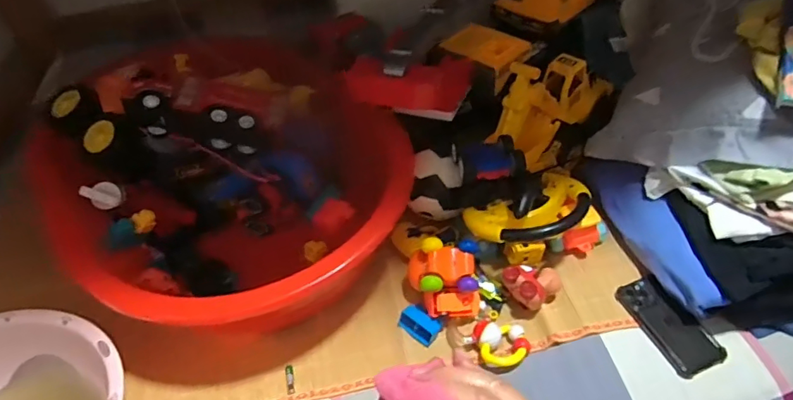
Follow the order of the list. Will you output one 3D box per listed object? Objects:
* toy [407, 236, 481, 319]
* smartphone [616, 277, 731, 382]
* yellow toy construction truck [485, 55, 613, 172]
[{"bbox_3d":[0.070,0.118,0.738,0.102,0.088,0.091,-5,47,2],"label":"toy"},{"bbox_3d":[0.384,0.172,0.699,0.069,0.021,0.145,-21,48,-13],"label":"smartphone"},{"bbox_3d":[0.274,-0.177,0.875,0.105,0.144,0.273,28,56,29],"label":"yellow toy construction truck"}]

